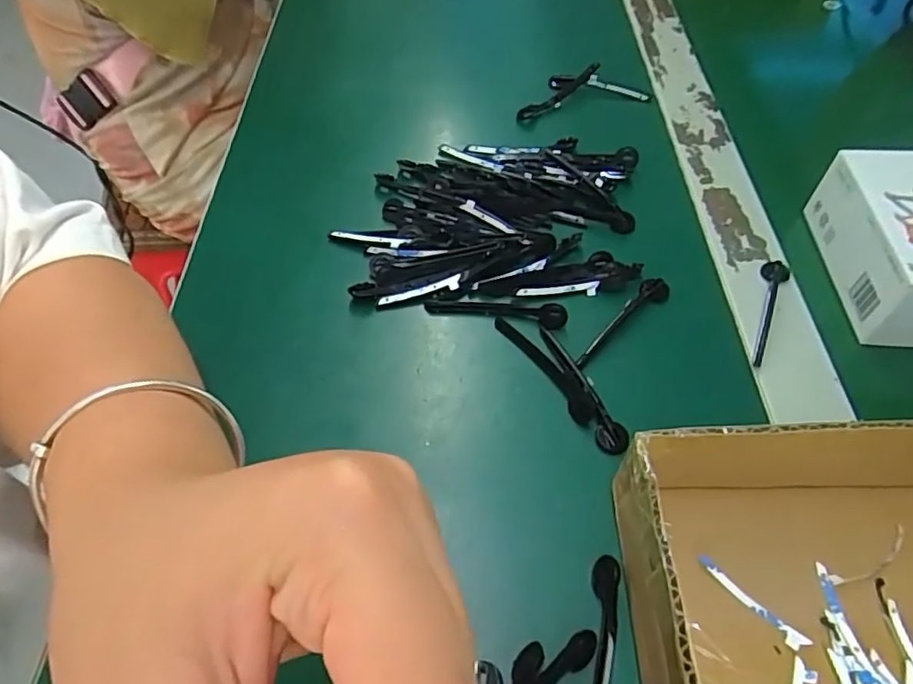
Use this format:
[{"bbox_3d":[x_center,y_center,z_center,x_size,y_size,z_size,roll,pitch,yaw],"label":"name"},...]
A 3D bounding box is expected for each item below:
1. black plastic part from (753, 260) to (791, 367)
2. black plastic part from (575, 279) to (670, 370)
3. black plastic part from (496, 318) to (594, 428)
[{"bbox_3d":[0.162,-0.016,0.308,0.014,0.007,0.069,21,57,16],"label":"black plastic part"},{"bbox_3d":[0.086,-0.011,0.301,0.013,0.009,0.077,35,62,24],"label":"black plastic part"},{"bbox_3d":[0.043,0.010,0.288,0.013,0.008,0.072,-29,58,-18],"label":"black plastic part"}]

